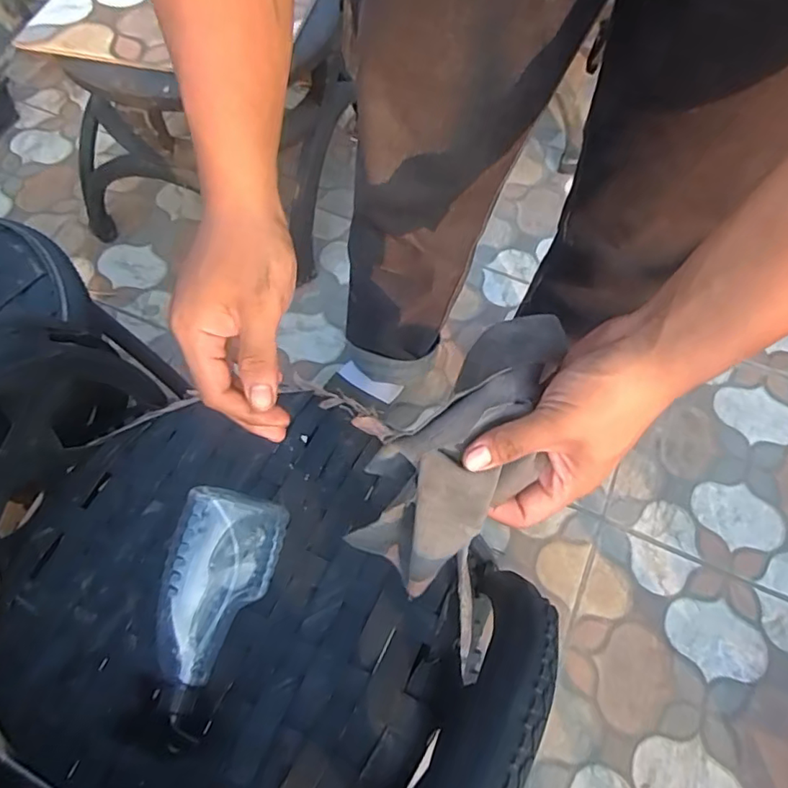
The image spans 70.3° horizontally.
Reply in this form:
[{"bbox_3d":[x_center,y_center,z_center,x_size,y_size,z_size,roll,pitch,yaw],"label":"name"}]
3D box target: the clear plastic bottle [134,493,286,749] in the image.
[{"bbox_3d":[-0.172,0.199,0.502,0.080,0.064,0.223,15,77,7],"label":"clear plastic bottle"}]

